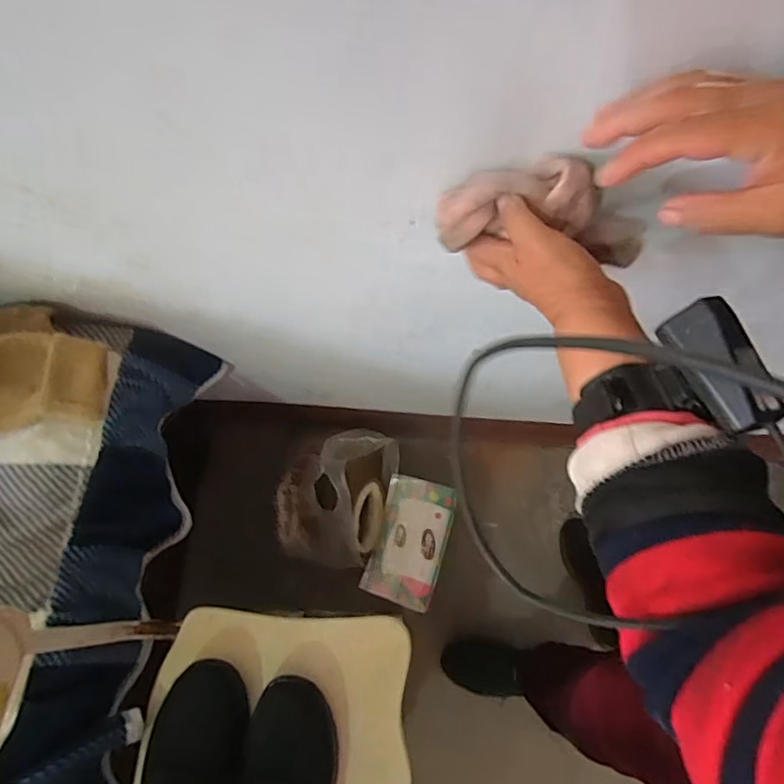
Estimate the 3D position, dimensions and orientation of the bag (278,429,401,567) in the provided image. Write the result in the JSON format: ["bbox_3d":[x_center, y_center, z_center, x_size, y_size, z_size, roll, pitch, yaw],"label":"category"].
[{"bbox_3d":[-0.103,0.174,0.917,0.194,0.146,0.232,16,71,6],"label":"bag"}]

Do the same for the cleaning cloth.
[{"bbox_3d":[0.107,-0.130,0.369,0.144,0.064,0.046,8,70,4],"label":"cleaning cloth"}]

